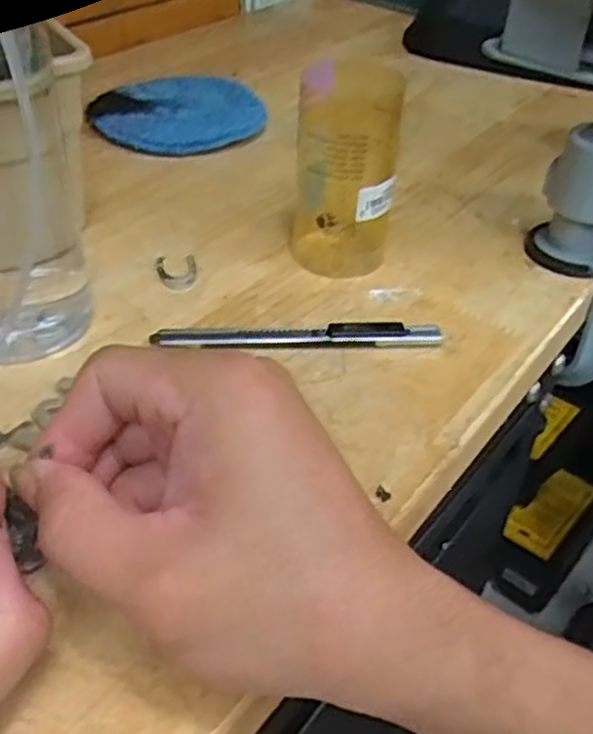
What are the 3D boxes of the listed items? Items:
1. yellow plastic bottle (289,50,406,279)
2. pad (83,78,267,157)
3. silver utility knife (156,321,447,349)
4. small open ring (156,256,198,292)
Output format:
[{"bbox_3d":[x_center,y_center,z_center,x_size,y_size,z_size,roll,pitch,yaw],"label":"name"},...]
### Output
[{"bbox_3d":[0.025,-0.101,0.390,0.050,0.099,0.050,6,41,4],"label":"yellow plastic bottle"},{"bbox_3d":[-0.085,-0.180,0.534,0.114,0.019,0.101,-10,42,-14],"label":"pad"},{"bbox_3d":[0.001,-0.014,0.354,0.132,0.010,0.011,-1,41,-4],"label":"silver utility knife"},{"bbox_3d":[-0.062,-0.050,0.395,0.021,0.004,0.028,-9,42,-13],"label":"small open ring"}]

